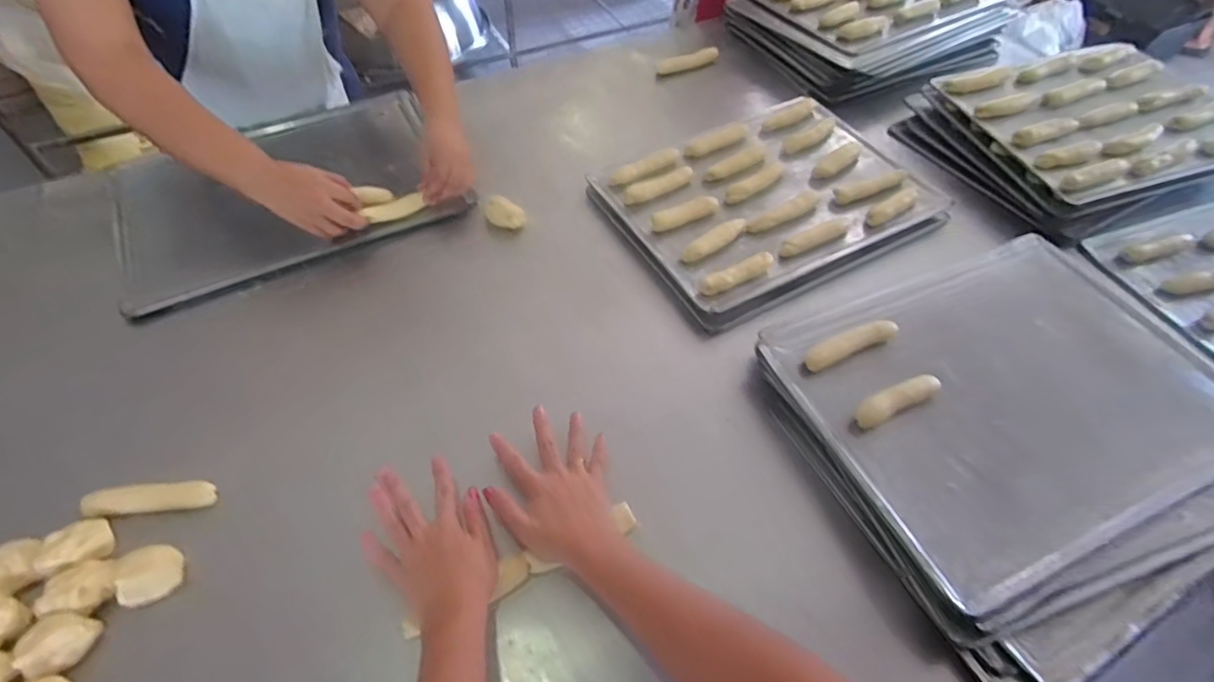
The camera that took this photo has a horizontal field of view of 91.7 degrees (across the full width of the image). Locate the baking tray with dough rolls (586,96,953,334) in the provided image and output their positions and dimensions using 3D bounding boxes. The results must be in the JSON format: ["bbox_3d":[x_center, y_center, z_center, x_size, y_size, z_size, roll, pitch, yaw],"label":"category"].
[{"bbox_3d":[0.254,-0.227,0.873,0.466,0.038,0.318,-24,58,-19],"label":"baking tray with dough rolls"}]

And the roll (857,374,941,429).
[{"bbox_3d":[0.309,0.062,0.628,0.103,0.018,0.025,-21,57,-17],"label":"roll"}]

